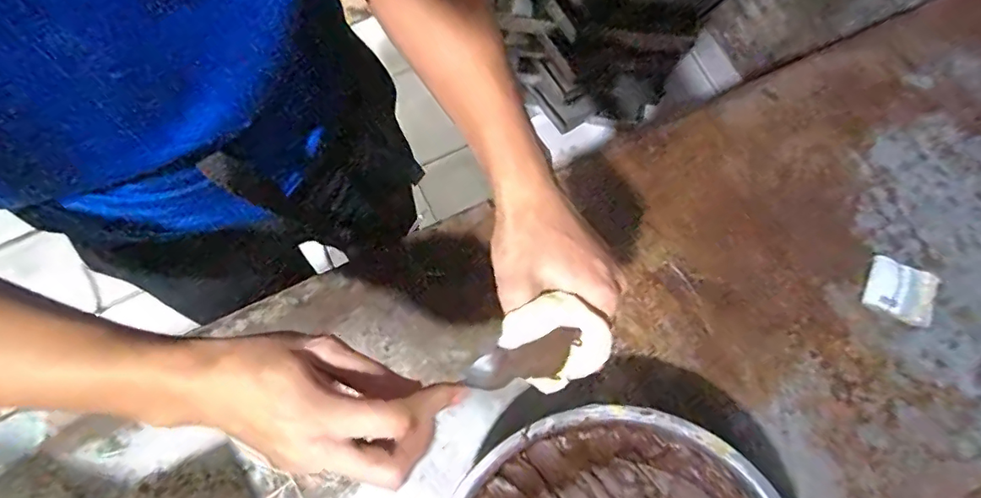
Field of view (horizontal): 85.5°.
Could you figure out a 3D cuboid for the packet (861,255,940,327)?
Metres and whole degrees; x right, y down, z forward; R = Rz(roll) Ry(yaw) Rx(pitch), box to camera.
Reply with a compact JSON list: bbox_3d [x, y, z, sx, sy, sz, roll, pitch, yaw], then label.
[{"bbox_3d":[0.501,0.050,0.646,0.084,0.013,0.065,19,77,4],"label":"packet"}]

